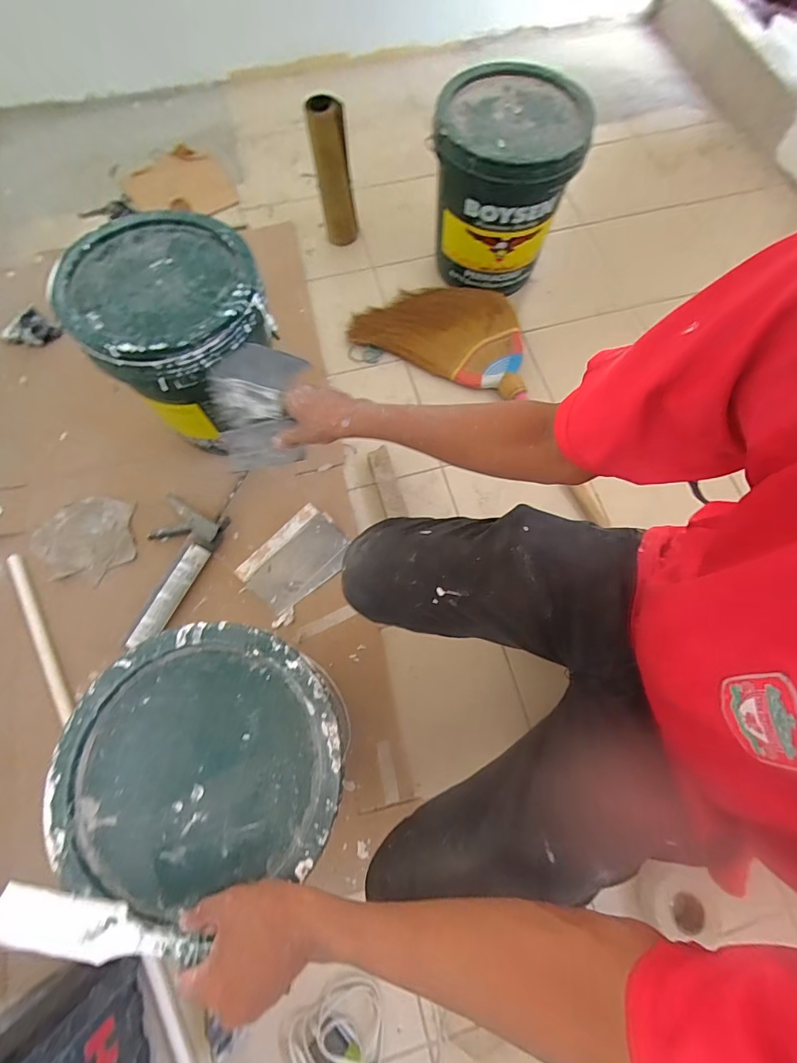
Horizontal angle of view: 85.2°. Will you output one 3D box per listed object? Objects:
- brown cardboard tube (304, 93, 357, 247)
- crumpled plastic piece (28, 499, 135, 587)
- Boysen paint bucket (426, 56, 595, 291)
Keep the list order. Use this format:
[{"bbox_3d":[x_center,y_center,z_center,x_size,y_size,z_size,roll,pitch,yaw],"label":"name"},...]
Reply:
[{"bbox_3d":[-0.163,-0.892,1.099,0.083,0.307,0.095,-9,69,-3],"label":"brown cardboard tube"},{"bbox_3d":[-0.632,0.012,0.886,0.176,0.021,0.188,34,73,12],"label":"crumpled plastic piece"},{"bbox_3d":[0.223,-0.768,0.972,0.280,0.306,0.297,0,69,0],"label":"Boysen paint bucket"}]

